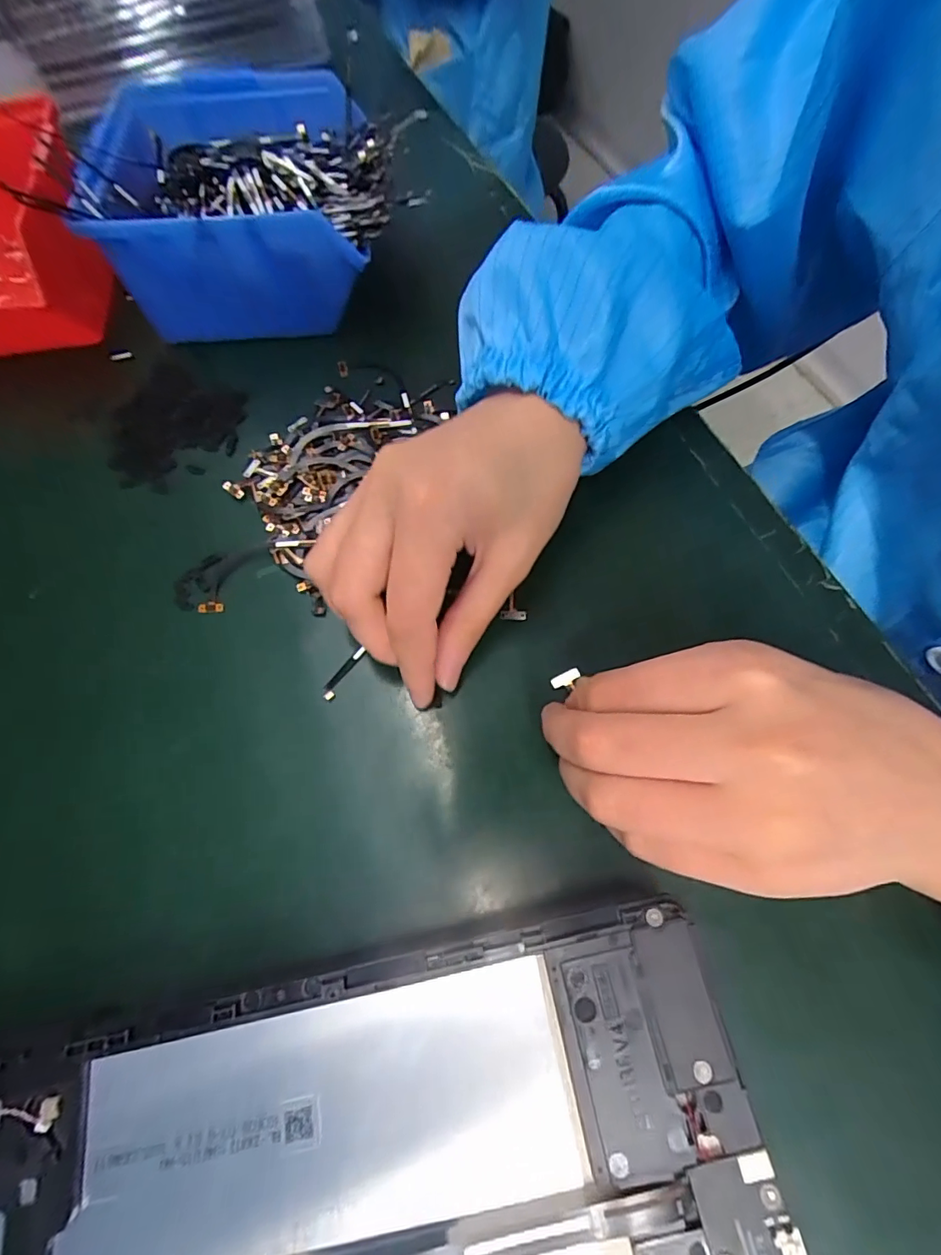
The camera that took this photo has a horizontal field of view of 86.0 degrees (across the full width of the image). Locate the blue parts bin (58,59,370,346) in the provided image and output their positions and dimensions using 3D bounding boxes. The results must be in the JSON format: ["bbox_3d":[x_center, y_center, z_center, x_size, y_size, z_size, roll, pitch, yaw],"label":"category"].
[{"bbox_3d":[-0.122,-0.228,0.276,0.131,0.065,0.142,-6,68,0],"label":"blue parts bin"}]

